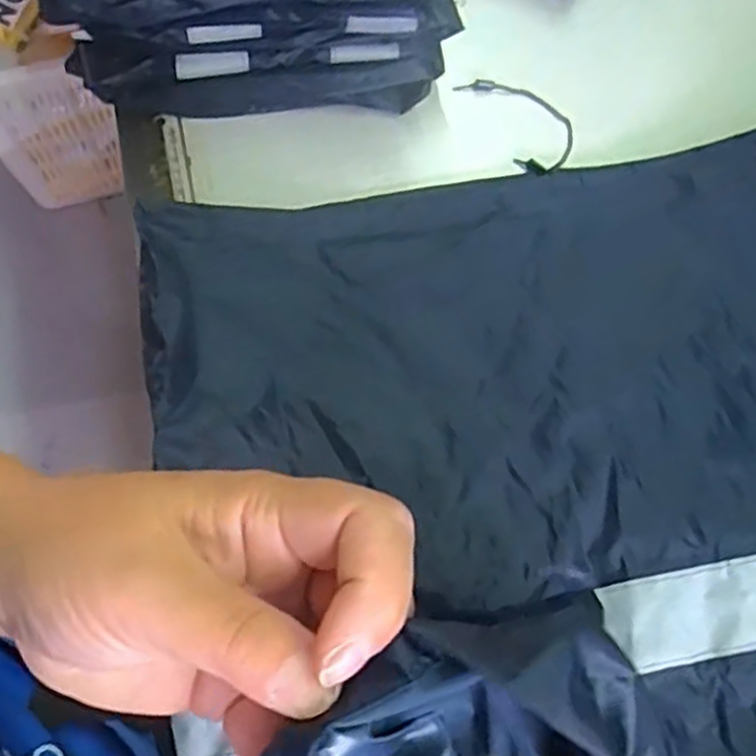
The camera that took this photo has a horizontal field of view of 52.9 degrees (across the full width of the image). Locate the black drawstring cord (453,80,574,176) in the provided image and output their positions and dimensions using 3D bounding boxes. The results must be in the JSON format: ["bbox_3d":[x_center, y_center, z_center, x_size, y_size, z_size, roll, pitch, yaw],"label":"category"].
[{"bbox_3d":[0.113,-0.200,0.589,0.061,0.005,0.103,-29,72,-11],"label":"black drawstring cord"}]

